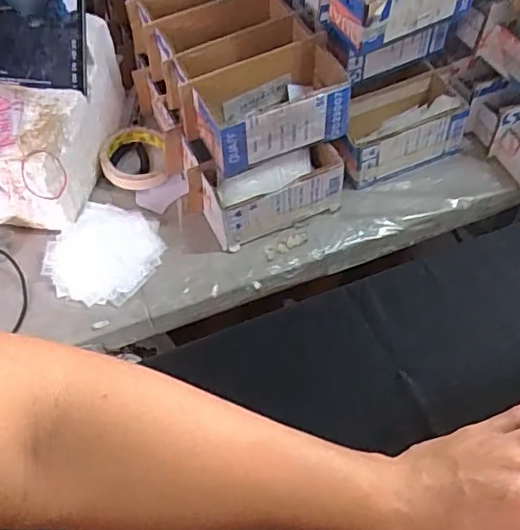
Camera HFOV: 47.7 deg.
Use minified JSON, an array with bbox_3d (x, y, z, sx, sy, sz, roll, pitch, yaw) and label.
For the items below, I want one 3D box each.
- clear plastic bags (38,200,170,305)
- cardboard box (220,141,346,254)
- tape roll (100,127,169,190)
[{"bbox_3d":[-0.184,-0.013,0.695,0.127,0.014,0.131,24,60,19],"label":"clear plastic bags"},{"bbox_3d":[0.021,-0.082,0.690,0.151,0.077,0.055,-22,57,-12],"label":"cardboard box"},{"bbox_3d":[-0.164,-0.144,0.767,0.080,0.025,0.090,-7,55,-1],"label":"tape roll"}]

